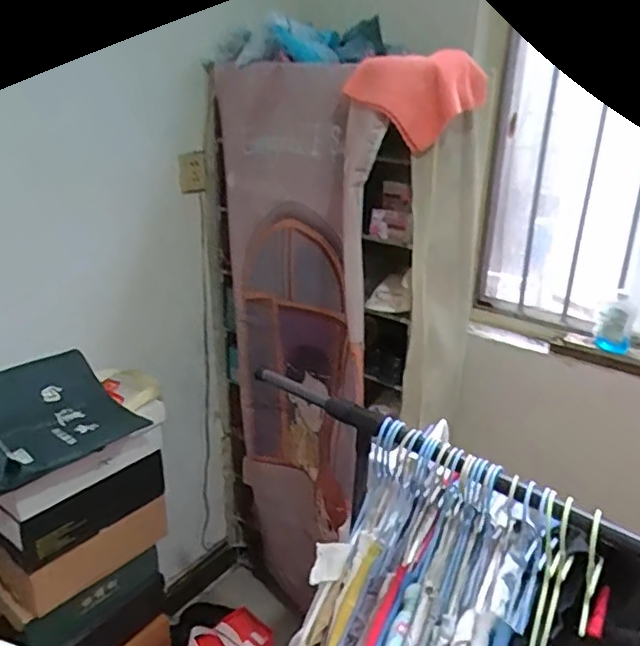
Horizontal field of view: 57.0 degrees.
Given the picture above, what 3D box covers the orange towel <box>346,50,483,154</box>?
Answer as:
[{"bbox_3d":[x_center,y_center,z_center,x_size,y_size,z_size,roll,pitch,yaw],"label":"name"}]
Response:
[{"bbox_3d":[0.195,-0.450,1.186,0.203,0.164,0.175,-21,31,-41],"label":"orange towel"}]

